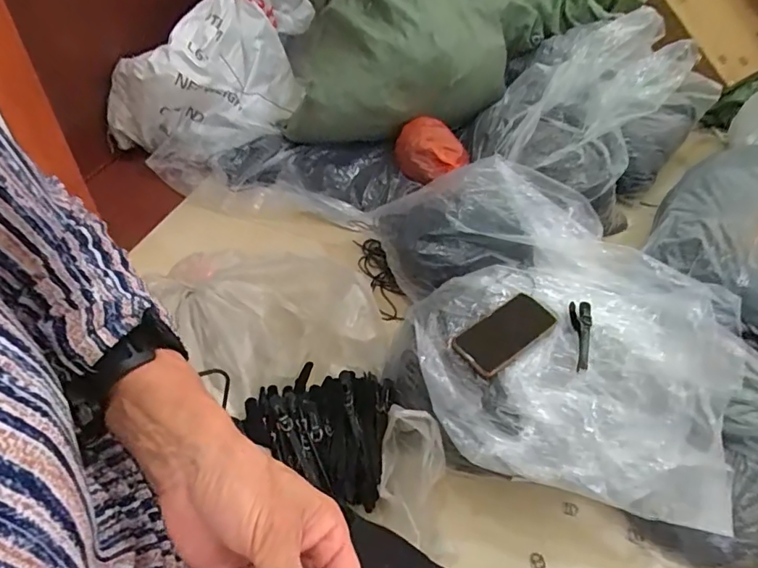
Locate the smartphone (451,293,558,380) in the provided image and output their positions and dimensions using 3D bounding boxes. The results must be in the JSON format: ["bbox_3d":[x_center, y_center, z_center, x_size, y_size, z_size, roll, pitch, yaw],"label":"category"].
[{"bbox_3d":[0.189,0.071,0.755,0.166,0.012,0.079,-32,56,-30],"label":"smartphone"}]

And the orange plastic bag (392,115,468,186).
[{"bbox_3d":[0.116,-0.300,1.114,0.126,0.093,0.141,-33,57,-30],"label":"orange plastic bag"}]

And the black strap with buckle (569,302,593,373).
[{"bbox_3d":[0.315,0.077,0.778,0.033,0.014,0.139,13,47,8],"label":"black strap with buckle"}]

